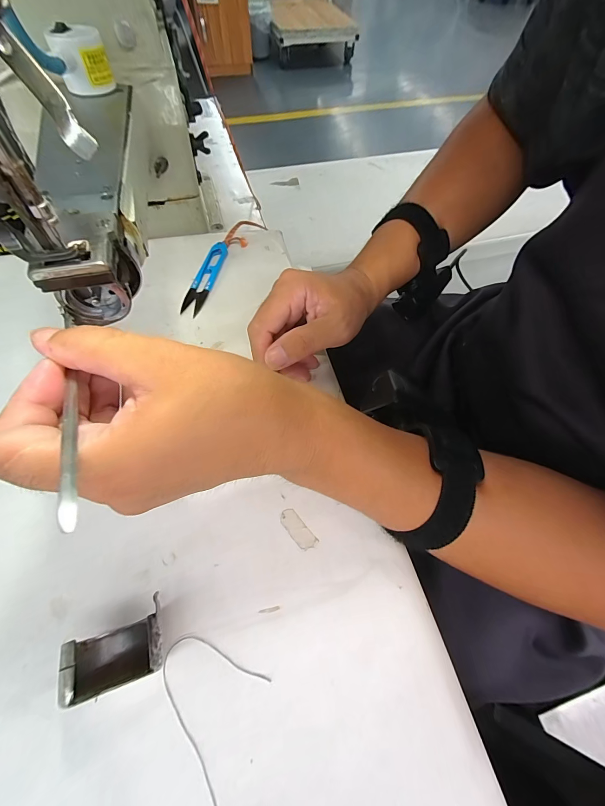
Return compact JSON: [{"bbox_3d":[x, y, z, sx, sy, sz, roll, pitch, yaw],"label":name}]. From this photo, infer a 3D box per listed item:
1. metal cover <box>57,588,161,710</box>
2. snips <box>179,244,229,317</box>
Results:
[{"bbox_3d":[-0.099,0.134,0.176,0.047,0.039,0.032,-17,63,-10],"label":"metal cover"},{"bbox_3d":[-0.102,-0.135,0.345,0.021,0.011,0.101,10,61,4],"label":"snips"}]

